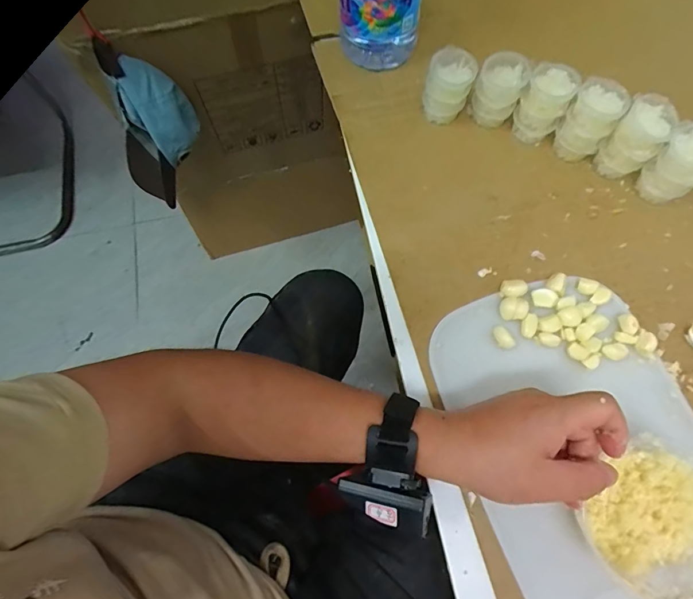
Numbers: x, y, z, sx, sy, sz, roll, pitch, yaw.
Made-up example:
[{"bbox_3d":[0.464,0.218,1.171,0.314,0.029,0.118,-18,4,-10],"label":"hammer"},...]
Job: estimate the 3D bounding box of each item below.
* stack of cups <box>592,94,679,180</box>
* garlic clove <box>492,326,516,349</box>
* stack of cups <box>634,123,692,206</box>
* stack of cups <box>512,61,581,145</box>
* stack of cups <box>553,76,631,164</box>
[{"bbox_3d":[0.311,-0.170,0.439,0.051,0.074,0.049,-41,72,-13],"label":"stack of cups"},{"bbox_3d":[0.151,0.037,0.393,0.014,0.012,0.023,-22,69,-6],"label":"garlic clove"},{"bbox_3d":[0.352,-0.139,0.429,0.042,0.074,0.051,-40,72,-13],"label":"stack of cups"},{"bbox_3d":[0.226,-0.222,0.467,0.048,0.073,0.044,30,73,13],"label":"stack of cups"},{"bbox_3d":[0.268,-0.195,0.454,0.050,0.070,0.056,38,75,16],"label":"stack of cups"}]

